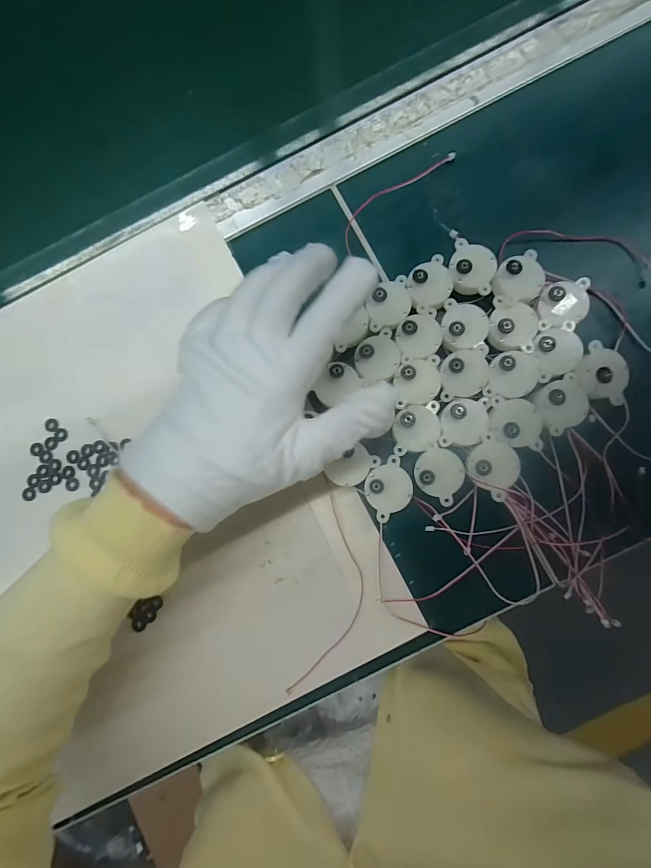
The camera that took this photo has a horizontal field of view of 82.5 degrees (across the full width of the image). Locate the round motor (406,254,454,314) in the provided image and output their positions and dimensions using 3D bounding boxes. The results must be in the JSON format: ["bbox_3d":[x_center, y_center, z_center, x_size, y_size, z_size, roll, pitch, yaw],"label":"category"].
[{"bbox_3d":[0.075,-0.107,0.275,0.031,0.029,0.037,-15,83,2],"label":"round motor"}]

